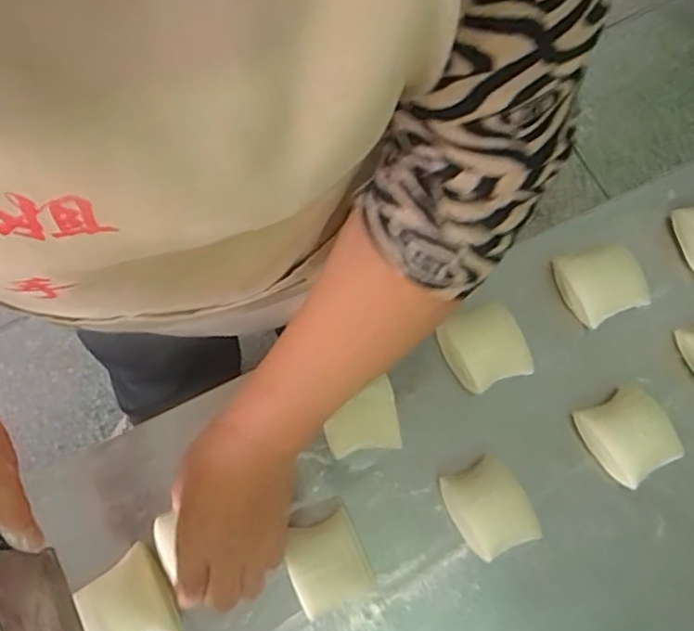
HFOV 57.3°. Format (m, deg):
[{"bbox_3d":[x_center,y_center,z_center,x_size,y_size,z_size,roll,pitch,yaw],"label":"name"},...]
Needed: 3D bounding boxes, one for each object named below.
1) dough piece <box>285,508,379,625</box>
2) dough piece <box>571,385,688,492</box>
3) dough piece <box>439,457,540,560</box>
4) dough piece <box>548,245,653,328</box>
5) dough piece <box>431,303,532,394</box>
[{"bbox_3d":[-0.015,0.195,0.504,0.059,0.034,0.063,-24,78,-5],"label":"dough piece"},{"bbox_3d":[0.233,0.100,0.528,0.061,0.039,0.071,-27,78,-6],"label":"dough piece"},{"bbox_3d":[0.113,0.155,0.512,0.058,0.043,0.072,-26,78,-6],"label":"dough piece"},{"bbox_3d":[0.223,-0.028,0.561,0.062,0.036,0.065,-20,77,-4],"label":"dough piece"},{"bbox_3d":[0.117,0.028,0.548,0.061,0.045,0.067,-24,78,-5],"label":"dough piece"}]

